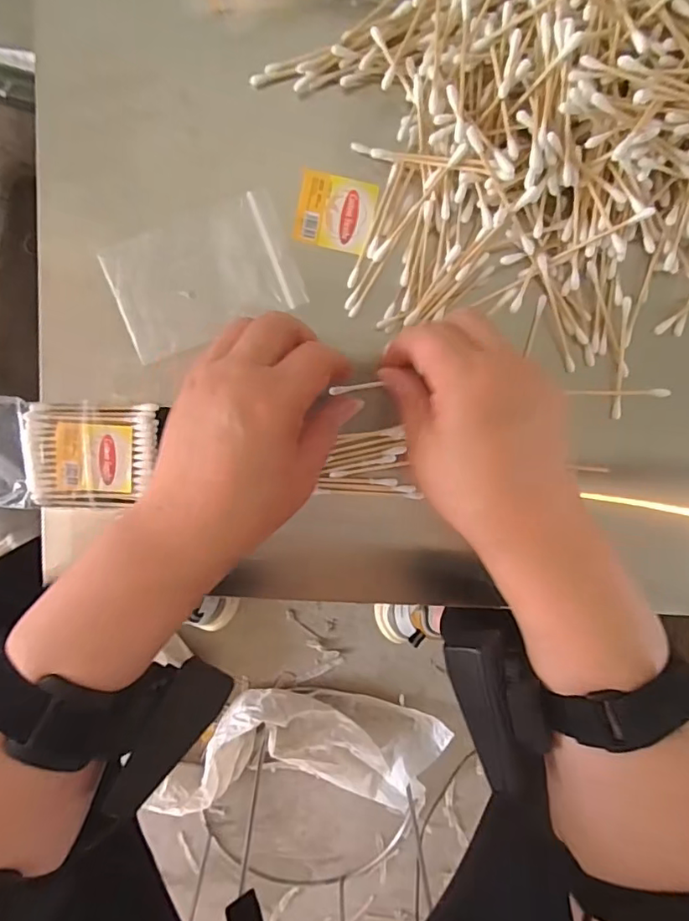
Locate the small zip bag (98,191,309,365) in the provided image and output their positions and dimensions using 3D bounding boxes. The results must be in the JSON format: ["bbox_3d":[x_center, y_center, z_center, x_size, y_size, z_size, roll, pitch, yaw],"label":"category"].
[{"bbox_3d":[-0.079,-0.104,0.301,0.102,0.005,0.065,-21,98,1],"label":"small zip bag"}]

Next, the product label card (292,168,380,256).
[{"bbox_3d":[-0.005,-0.141,0.299,0.043,0.004,0.039,12,97,-4],"label":"product label card"}]

